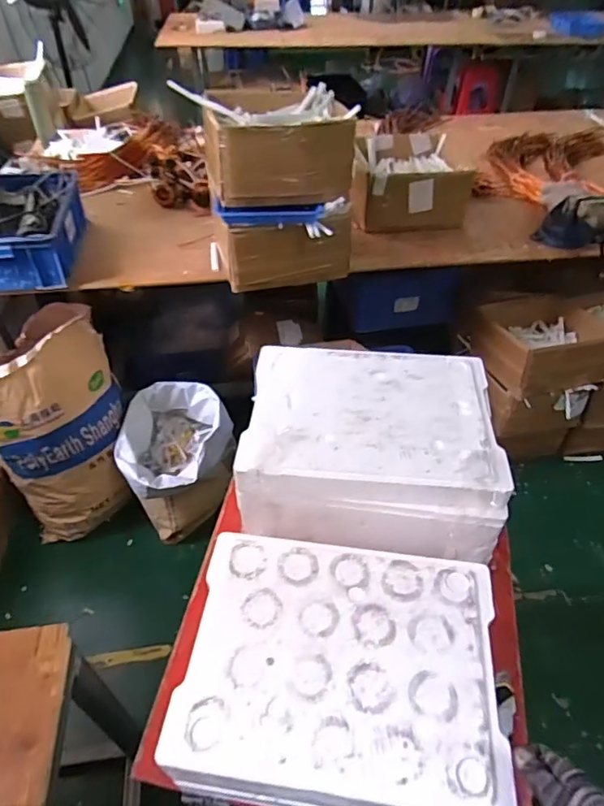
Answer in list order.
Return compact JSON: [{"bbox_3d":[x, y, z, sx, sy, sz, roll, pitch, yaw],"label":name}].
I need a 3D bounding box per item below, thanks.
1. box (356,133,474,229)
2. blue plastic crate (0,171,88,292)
[{"bbox_3d":[0.325,-0.686,1.627,0.347,0.158,0.329,3,46,2],"label":"box"},{"bbox_3d":[-0.761,-0.472,1.387,0.300,0.173,0.409,-4,46,-4],"label":"blue plastic crate"}]

